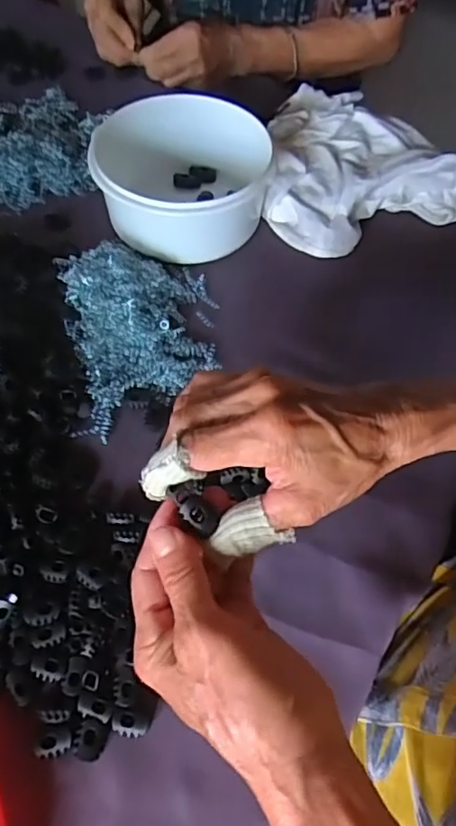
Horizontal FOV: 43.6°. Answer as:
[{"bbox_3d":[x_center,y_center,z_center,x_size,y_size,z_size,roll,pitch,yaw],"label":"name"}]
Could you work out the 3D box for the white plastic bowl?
[{"bbox_3d":[-0.045,-0.214,0.533,0.152,0.078,0.150,1,60,-2],"label":"white plastic bowl"}]

